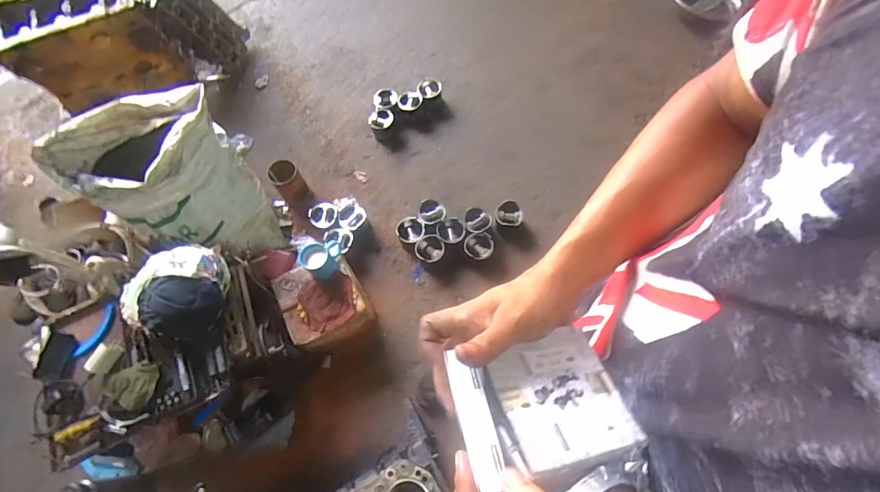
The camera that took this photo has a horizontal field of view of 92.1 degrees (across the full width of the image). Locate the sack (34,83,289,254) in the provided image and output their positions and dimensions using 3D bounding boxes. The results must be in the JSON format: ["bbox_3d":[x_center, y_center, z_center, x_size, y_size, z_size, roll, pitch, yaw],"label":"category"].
[{"bbox_3d":[-0.789,-0.188,1.286,0.388,0.475,0.345,-17,67,-1],"label":"sack"}]

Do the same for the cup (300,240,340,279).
[{"bbox_3d":[-0.332,0.040,1.225,0.112,0.095,0.087,-39,69,-10],"label":"cup"}]

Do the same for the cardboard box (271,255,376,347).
[{"bbox_3d":[-0.341,0.176,1.286,0.233,0.173,0.225,-24,67,-4],"label":"cardboard box"}]

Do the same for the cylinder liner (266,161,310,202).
[{"bbox_3d":[-0.529,-0.219,1.501,0.100,0.163,0.086,-38,69,-10],"label":"cylinder liner"}]

